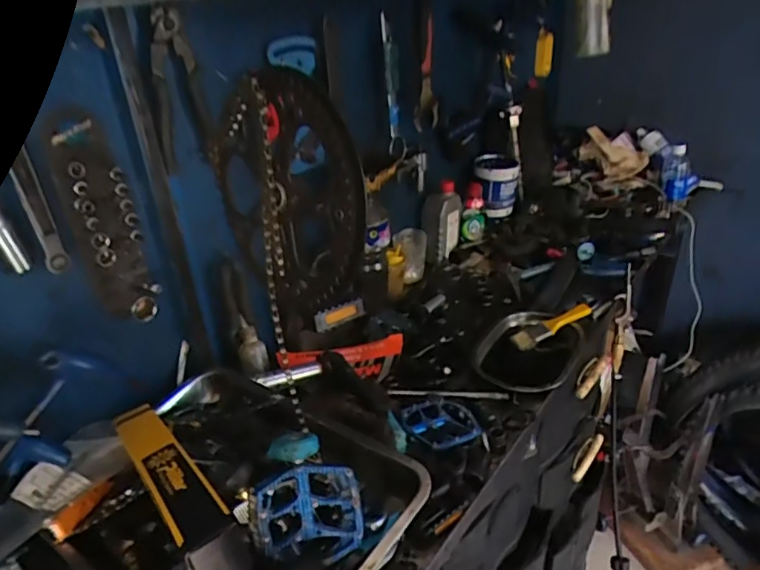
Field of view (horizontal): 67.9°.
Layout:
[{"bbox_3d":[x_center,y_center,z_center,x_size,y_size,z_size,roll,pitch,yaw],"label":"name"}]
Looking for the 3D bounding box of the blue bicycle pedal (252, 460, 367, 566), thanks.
[{"bbox_3d":[-0.069,0.225,0.558,0.099,0.096,0.022,-6,-2,-10],"label":"blue bicycle pedal"}]

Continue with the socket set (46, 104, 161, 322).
[{"bbox_3d":[-0.315,-0.072,0.648,0.067,0.243,0.048,-19,33,-25],"label":"socket set"}]

